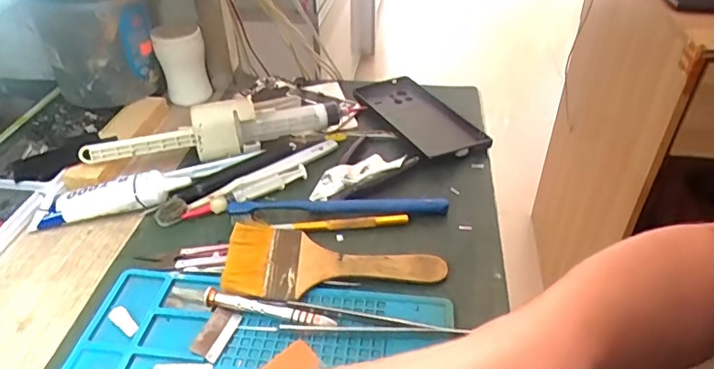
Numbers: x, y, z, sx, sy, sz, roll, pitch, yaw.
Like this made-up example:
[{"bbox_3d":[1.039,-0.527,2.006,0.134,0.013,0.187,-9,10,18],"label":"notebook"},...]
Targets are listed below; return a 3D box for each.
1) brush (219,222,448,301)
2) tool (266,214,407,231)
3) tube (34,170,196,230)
[{"bbox_3d":[-0.017,0.055,0.390,0.161,0.019,0.061,-2,38,-2],"label":"brush"},{"bbox_3d":[-0.013,0.033,0.436,0.111,0.008,0.011,-5,38,-6],"label":"tool"},{"bbox_3d":[-0.210,0.011,0.451,0.123,0.027,0.027,-5,38,-5],"label":"tube"}]

